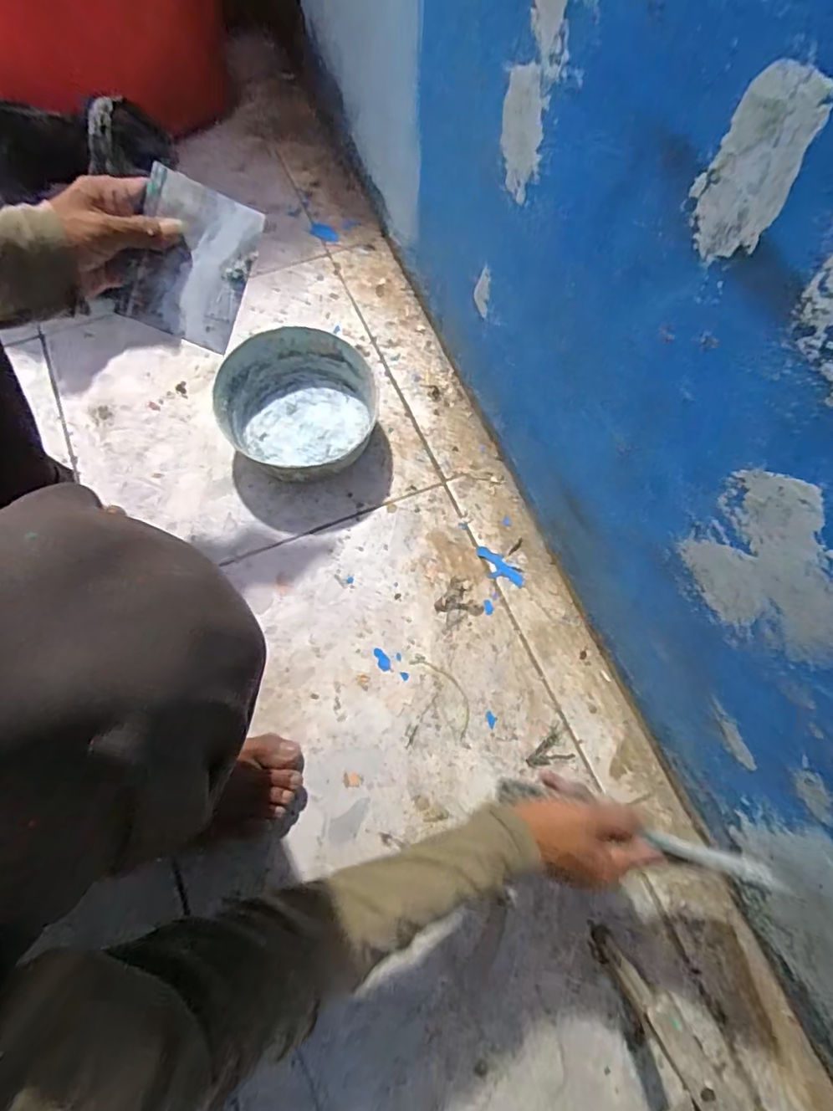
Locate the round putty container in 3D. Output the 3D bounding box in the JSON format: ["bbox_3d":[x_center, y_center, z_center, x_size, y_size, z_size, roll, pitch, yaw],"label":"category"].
[{"bbox_3d":[-0.133,-0.174,0.661,0.176,0.078,0.185,1,68,-2],"label":"round putty container"}]

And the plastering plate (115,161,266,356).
[{"bbox_3d":[-0.191,-0.246,0.465,0.092,0.009,0.120,20,99,-15],"label":"plastering plate"}]

